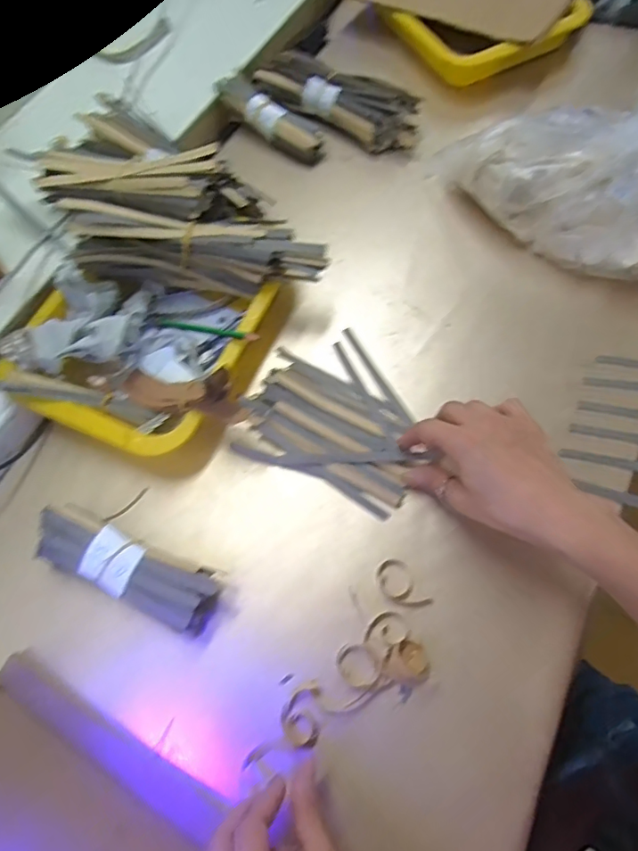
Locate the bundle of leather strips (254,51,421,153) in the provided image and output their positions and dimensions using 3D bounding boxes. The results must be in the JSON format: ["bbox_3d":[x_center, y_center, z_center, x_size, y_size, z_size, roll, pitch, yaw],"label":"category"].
[{"bbox_3d":[0.024,-0.379,0.619,0.201,0.046,0.060,29,71,15],"label":"bundle of leather strips"}]

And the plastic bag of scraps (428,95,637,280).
[{"bbox_3d":[0.264,-0.226,0.481,0.294,0.138,0.141,8,67,7],"label":"plastic bag of scraps"}]

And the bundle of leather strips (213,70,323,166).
[{"bbox_3d":[-0.057,-0.354,0.612,0.144,0.035,0.034,40,73,19],"label":"bundle of leather strips"}]

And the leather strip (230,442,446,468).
[{"bbox_3d":[0.007,0.028,0.454,0.166,0.009,0.019,1,77,10],"label":"leather strip"}]

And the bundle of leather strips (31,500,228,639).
[{"bbox_3d":[-0.150,0.106,0.405,0.156,0.038,0.049,21,69,13],"label":"bundle of leather strips"}]

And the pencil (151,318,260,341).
[{"bbox_3d":[-0.106,-0.088,0.479,0.131,0.010,0.010,15,67,33],"label":"pencil"}]

